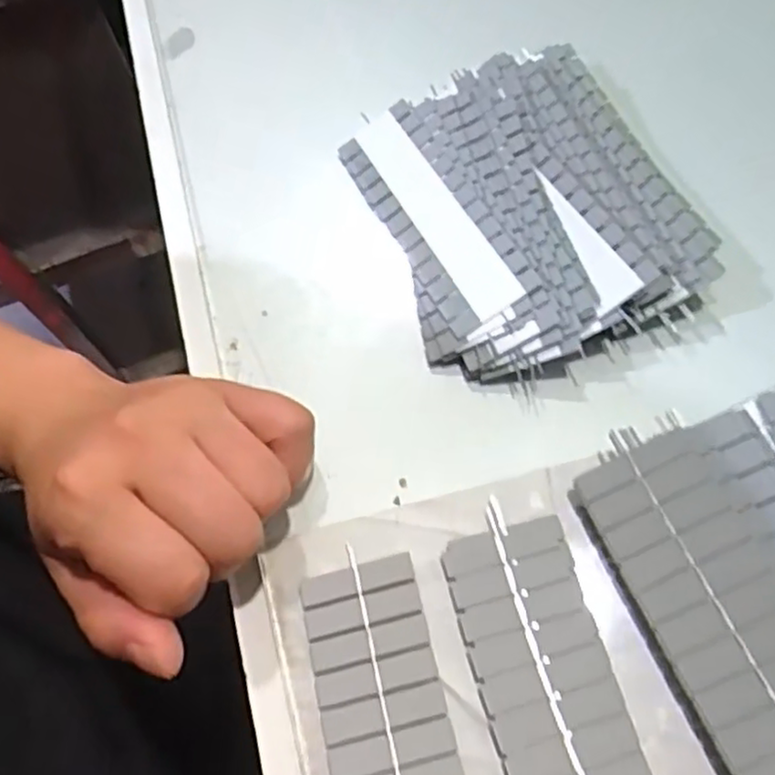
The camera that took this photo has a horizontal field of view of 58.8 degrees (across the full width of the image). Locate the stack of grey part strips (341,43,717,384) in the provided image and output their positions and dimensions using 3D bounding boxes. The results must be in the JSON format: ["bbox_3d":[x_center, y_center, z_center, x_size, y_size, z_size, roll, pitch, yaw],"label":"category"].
[{"bbox_3d":[0.056,-0.076,0.291,0.112,0.031,0.143,-18,62,-4],"label":"stack of grey part strips"}]

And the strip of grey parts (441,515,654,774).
[{"bbox_3d":[0.054,0.106,0.207,0.041,0.007,0.129,-15,62,-2],"label":"strip of grey parts"}]

